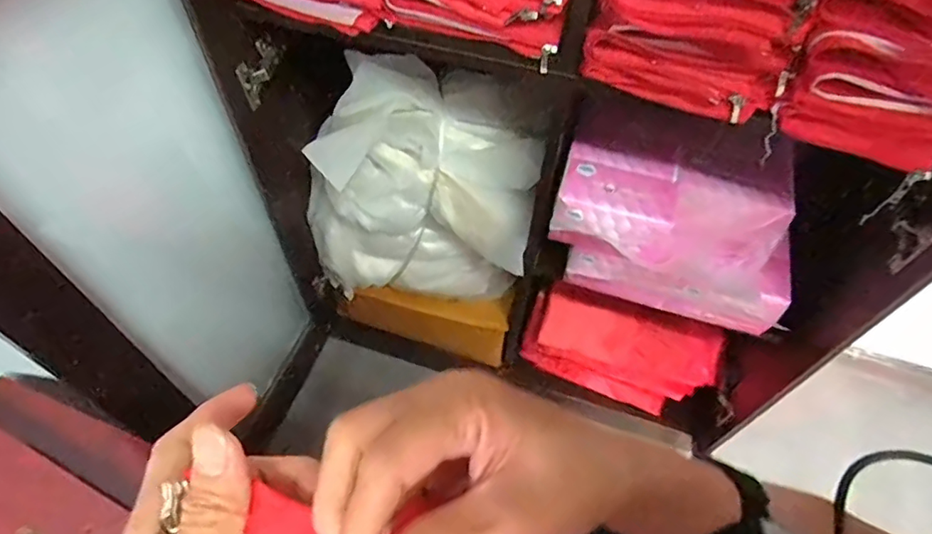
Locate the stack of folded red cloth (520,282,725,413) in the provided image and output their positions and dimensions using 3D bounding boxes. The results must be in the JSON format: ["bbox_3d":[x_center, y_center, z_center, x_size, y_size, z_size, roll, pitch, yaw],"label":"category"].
[{"bbox_3d":[0.299,0.157,1.056,0.354,0.198,0.113,15,54,8],"label":"stack of folded red cloth"}]

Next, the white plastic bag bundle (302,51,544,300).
[{"bbox_3d":[-0.083,-0.086,0.862,0.351,0.423,0.145,6,53,2],"label":"white plastic bag bundle"}]

